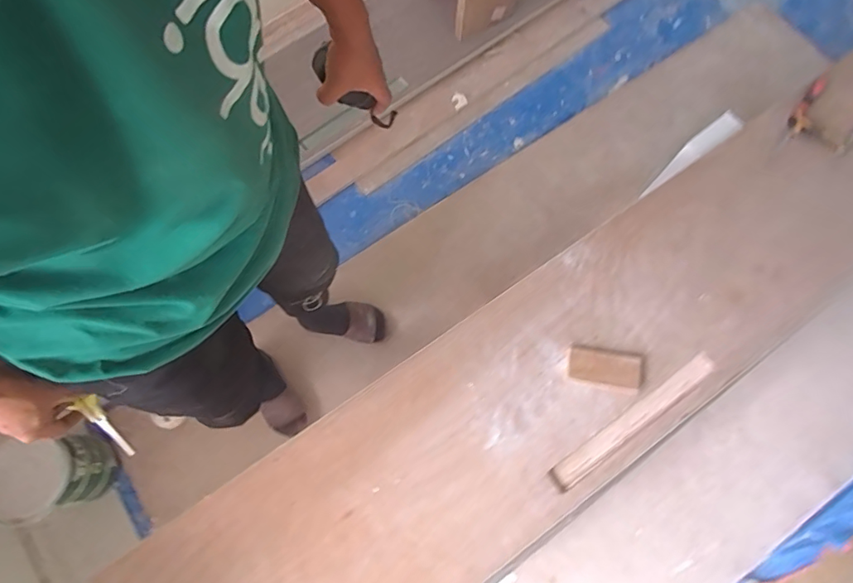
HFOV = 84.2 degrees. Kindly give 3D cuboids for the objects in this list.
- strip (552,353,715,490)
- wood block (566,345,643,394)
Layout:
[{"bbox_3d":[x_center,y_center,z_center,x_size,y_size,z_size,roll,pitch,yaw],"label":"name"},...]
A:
[{"bbox_3d":[0.403,0.247,0.911,0.371,0.022,0.044,-34,76,-10],"label":"strip"},{"bbox_3d":[0.347,0.150,0.923,0.135,0.030,0.073,13,74,4],"label":"wood block"}]

